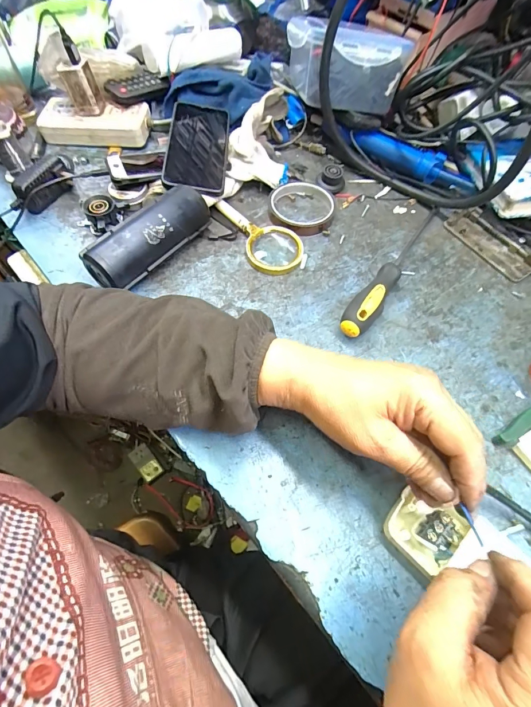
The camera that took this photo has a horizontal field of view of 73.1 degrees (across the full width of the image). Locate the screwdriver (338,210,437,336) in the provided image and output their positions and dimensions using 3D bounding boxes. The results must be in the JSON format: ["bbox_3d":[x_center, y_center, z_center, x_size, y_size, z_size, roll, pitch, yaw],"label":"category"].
[{"bbox_3d":[0.157,-0.106,0.421,0.028,0.036,0.247,33,64,15],"label":"screwdriver"}]

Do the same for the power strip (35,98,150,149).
[{"bbox_3d":[-0.252,-0.341,0.530,0.154,0.034,0.062,3,60,-1],"label":"power strip"}]

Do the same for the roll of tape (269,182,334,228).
[{"bbox_3d":[0.049,-0.196,0.475,0.084,0.015,0.085,-9,61,-7],"label":"roll of tape"}]

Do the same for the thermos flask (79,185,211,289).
[{"bbox_3d":[-0.132,-0.131,0.414,0.049,0.054,0.154,33,64,15],"label":"thermos flask"}]

